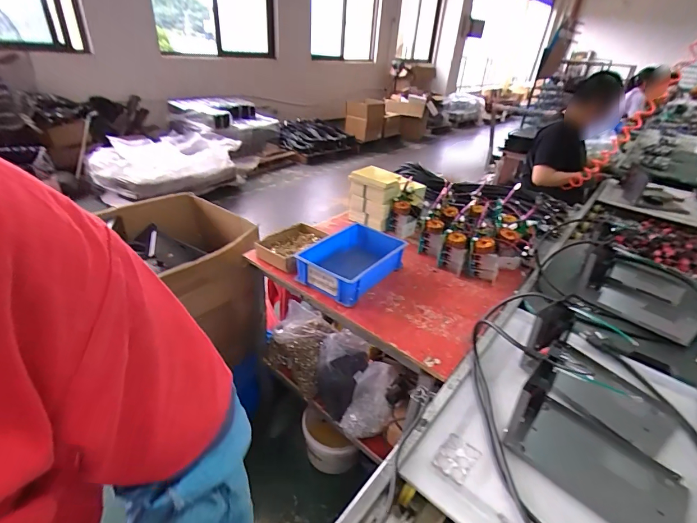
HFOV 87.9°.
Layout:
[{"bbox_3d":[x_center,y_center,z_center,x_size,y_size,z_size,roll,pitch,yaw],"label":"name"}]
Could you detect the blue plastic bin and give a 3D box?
[{"bbox_3d":[0.013,-0.005,1.042,0.202,0.084,0.294,23,36,30],"label":"blue plastic bin"}]

